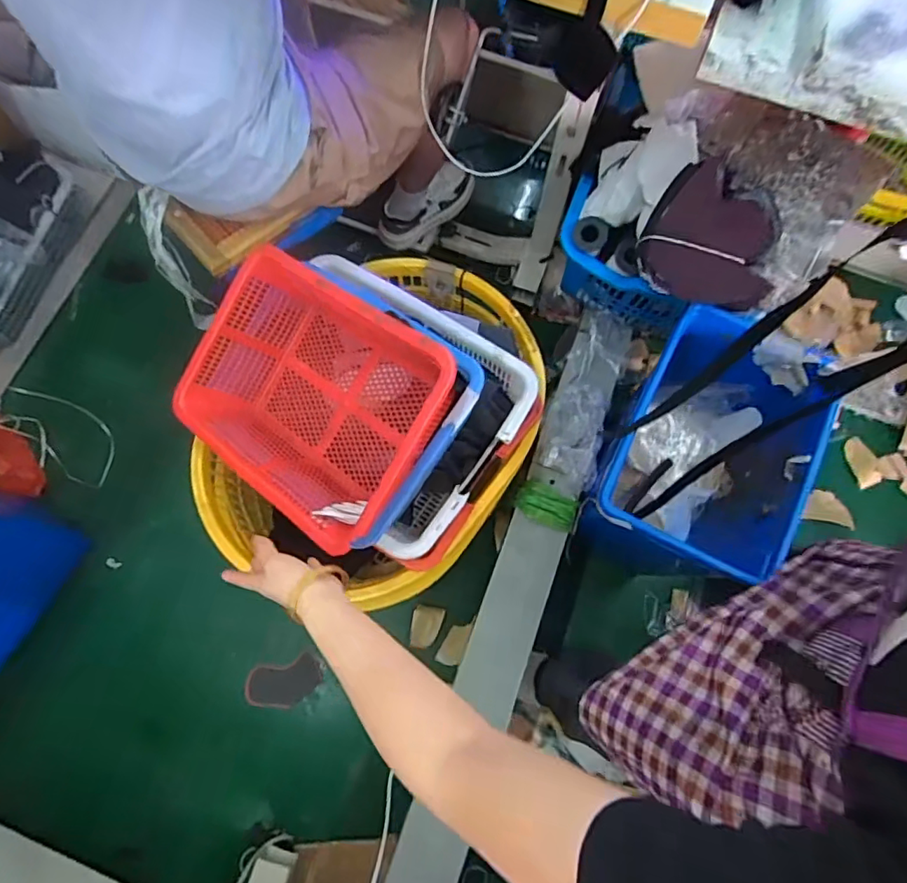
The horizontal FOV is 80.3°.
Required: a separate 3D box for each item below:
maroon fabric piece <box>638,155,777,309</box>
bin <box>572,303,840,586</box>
[{"bbox_3d":[0.395,-0.293,0.802,0.208,0.105,0.159,29,75,6],"label":"maroon fabric piece"},{"bbox_3d":[0.413,0.048,0.989,0.276,0.414,0.394,28,75,6],"label":"bin"}]

